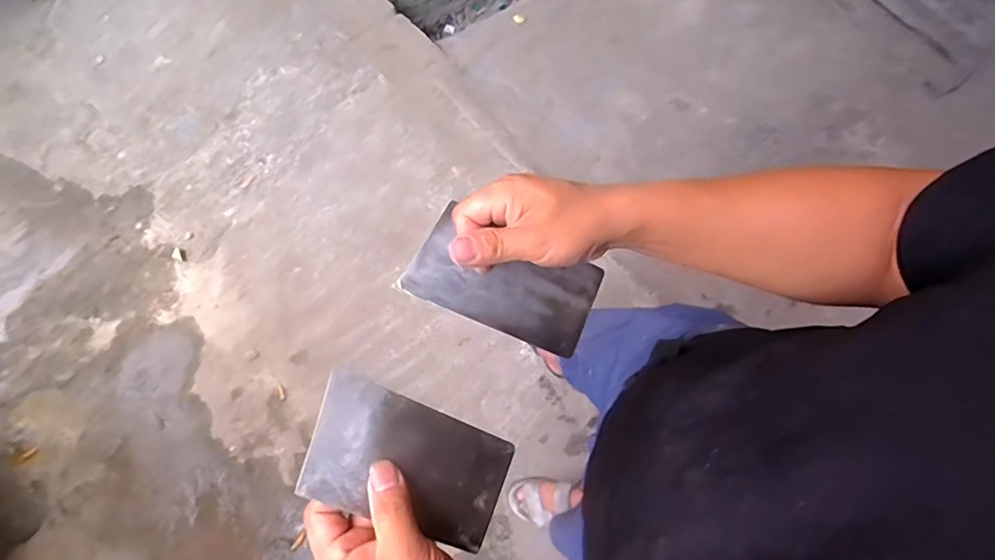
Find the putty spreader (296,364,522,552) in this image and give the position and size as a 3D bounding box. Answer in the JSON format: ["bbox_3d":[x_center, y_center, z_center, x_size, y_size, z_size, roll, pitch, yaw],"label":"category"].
[{"bbox_3d":[-0.055,0.118,0.341,0.134,0.004,0.073,29,73,-20],"label":"putty spreader"}]

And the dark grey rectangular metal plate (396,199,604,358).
[{"bbox_3d":[0.007,0.001,0.389,0.135,0.006,0.070,24,84,-9],"label":"dark grey rectangular metal plate"}]

